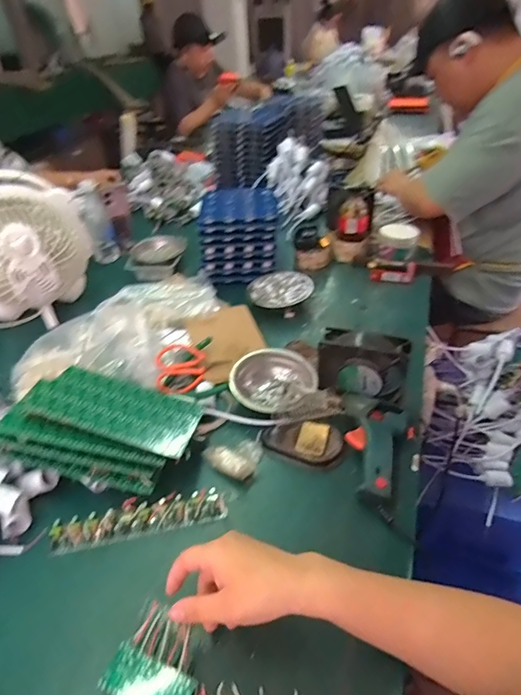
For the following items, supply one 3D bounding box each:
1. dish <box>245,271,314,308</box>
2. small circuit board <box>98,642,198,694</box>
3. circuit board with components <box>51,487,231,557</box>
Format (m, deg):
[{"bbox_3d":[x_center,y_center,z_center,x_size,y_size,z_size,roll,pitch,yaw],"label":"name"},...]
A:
[{"bbox_3d":[0.040,-0.110,0.881,0.131,0.040,0.122,-18,40,-18],"label":"dish"},{"bbox_3d":[-0.100,0.295,0.379,0.081,0.007,0.037,14,41,21],"label":"small circuit board"},{"bbox_3d":[-0.143,0.202,0.512,0.201,0.026,0.039,-10,38,-8],"label":"circuit board with components"}]

